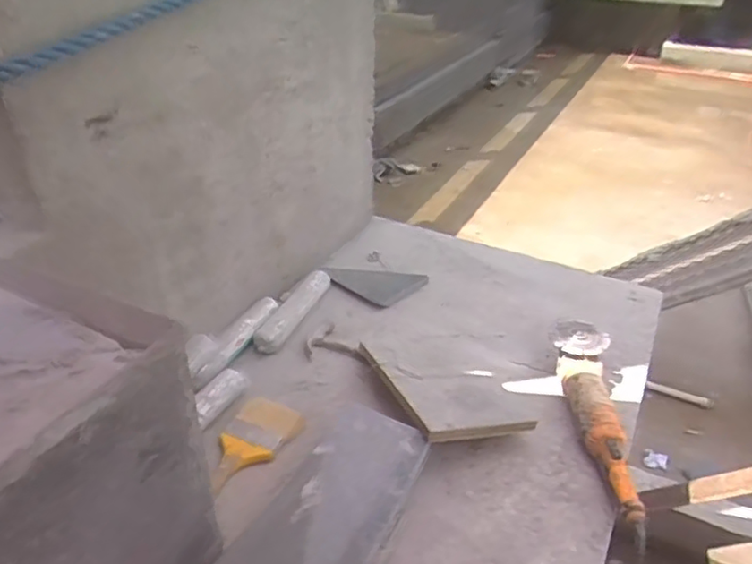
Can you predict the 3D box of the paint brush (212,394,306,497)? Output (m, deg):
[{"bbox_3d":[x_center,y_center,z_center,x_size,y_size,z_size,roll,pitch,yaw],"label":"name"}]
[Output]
[{"bbox_3d":[-0.195,0.252,0.975,0.093,0.024,0.182,15,36,19],"label":"paint brush"}]

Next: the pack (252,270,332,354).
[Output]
[{"bbox_3d":[-0.156,0.047,1.242,0.055,0.047,0.276,14,35,17],"label":"pack"}]

